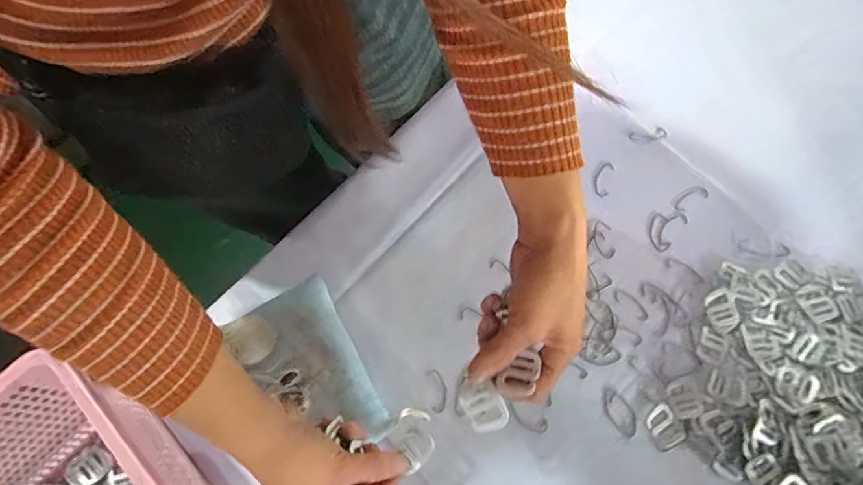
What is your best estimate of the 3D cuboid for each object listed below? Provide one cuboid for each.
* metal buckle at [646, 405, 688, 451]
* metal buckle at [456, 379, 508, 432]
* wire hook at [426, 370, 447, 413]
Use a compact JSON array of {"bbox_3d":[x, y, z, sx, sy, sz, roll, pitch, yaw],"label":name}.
[{"bbox_3d":[0.206,0.163,0.443,0.028,0.004,0.035,-26,75,-5],"label":"metal buckle"},{"bbox_3d":[0.034,0.108,0.332,0.027,0.005,0.034,-26,75,-5],"label":"metal buckle"},{"bbox_3d":[0.006,0.137,0.464,0.015,0.004,0.038,-9,74,-1],"label":"wire hook"}]

